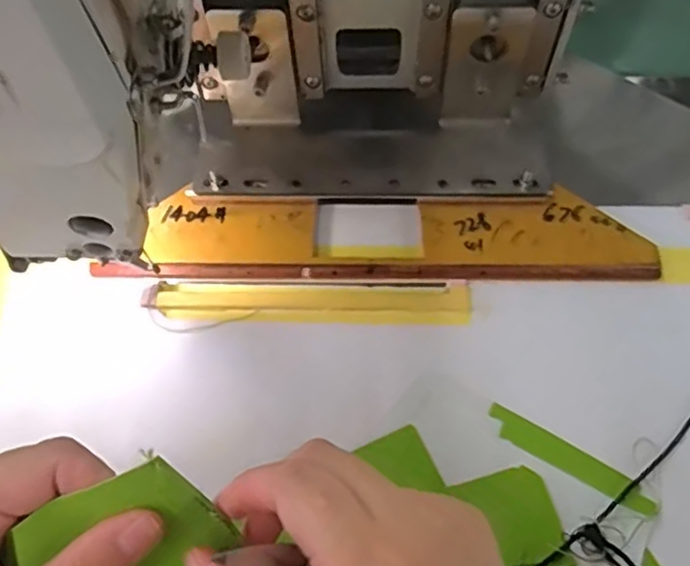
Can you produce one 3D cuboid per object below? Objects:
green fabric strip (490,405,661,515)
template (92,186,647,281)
[{"bbox_3d":[0.115,0.090,0.325,0.088,0.006,0.016,29,67,16],"label":"green fabric strip"},{"bbox_3d":[0.023,-0.027,0.389,0.315,0.010,0.052,0,63,2],"label":"template"}]

